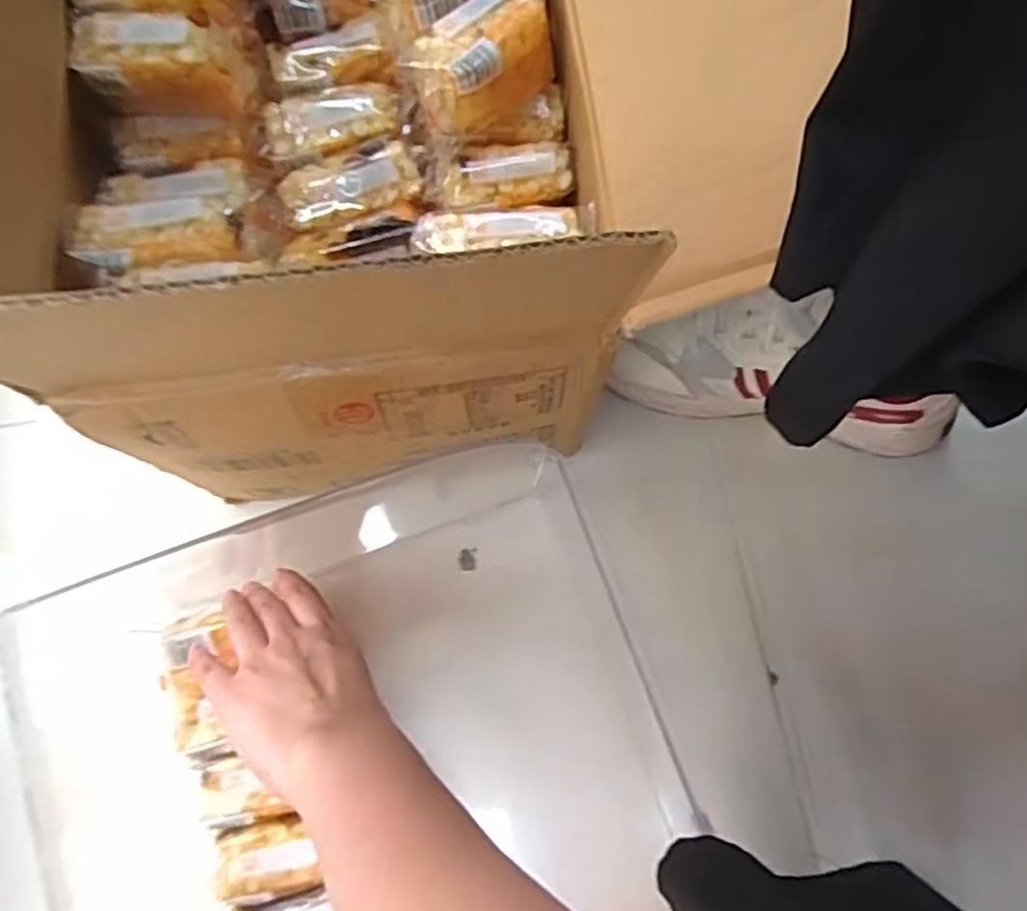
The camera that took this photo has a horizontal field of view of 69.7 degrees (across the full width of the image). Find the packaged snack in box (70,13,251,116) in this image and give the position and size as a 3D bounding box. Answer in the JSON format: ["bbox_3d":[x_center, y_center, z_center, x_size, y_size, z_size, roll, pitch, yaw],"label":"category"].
[{"bbox_3d":[-0.189,-0.208,0.399,0.083,0.056,0.029,5,76,1],"label":"packaged snack in box"}]

